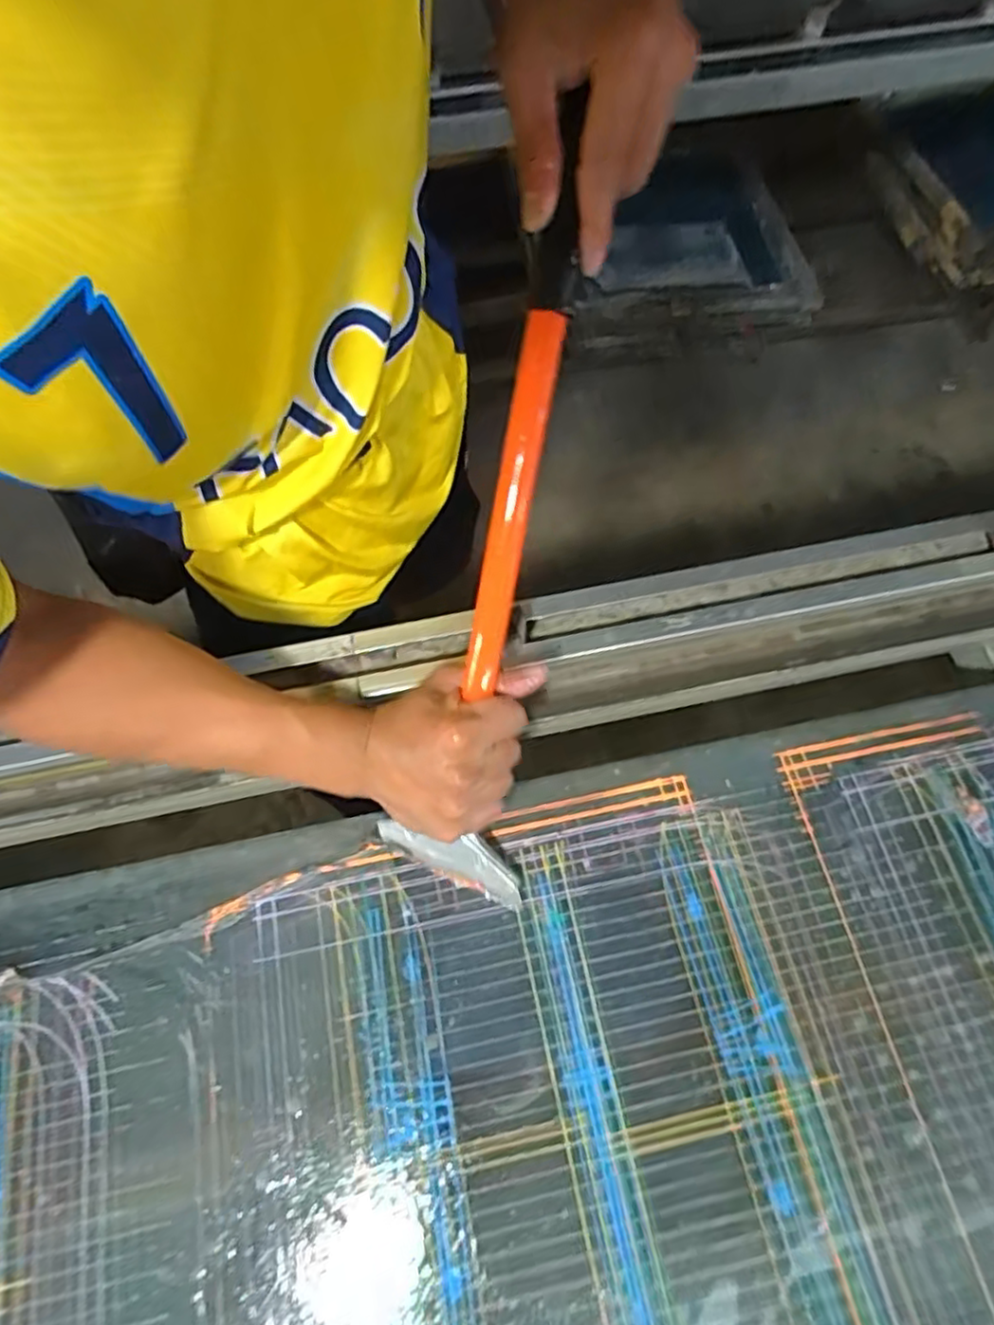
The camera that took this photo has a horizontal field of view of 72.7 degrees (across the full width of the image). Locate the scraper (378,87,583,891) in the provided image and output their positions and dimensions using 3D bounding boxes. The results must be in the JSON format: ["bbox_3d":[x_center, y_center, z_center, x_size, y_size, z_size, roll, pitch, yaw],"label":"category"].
[{"bbox_3d":[-0.001,-0.053,0.376,0.087,0.029,0.414,11,106,6],"label":"scraper"}]

